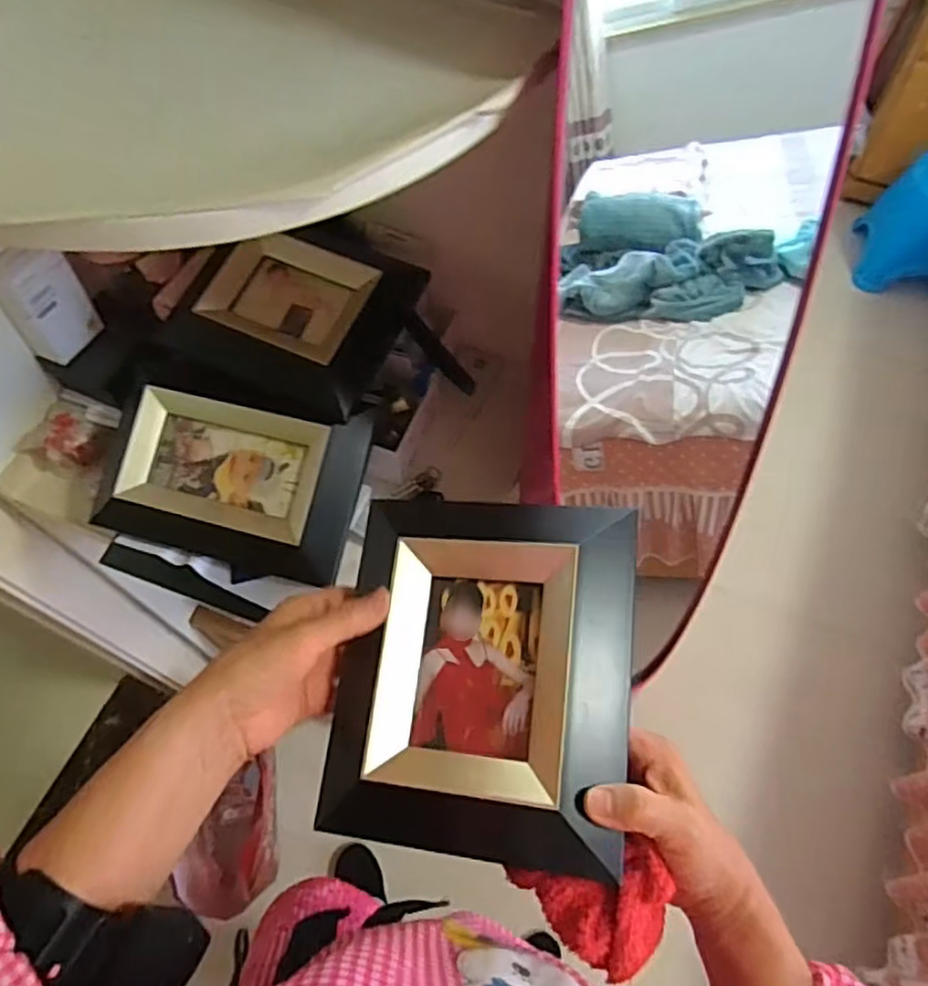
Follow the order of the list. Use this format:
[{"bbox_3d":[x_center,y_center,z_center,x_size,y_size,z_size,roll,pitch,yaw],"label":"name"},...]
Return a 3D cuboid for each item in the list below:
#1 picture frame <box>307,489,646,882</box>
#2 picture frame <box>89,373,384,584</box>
[{"bbox_3d":[0.012,0.100,0.404,0.163,0.027,0.195,2,69,17],"label":"picture frame"},{"bbox_3d":[-0.217,-0.019,0.644,0.243,0.026,0.155,13,80,13],"label":"picture frame"}]

